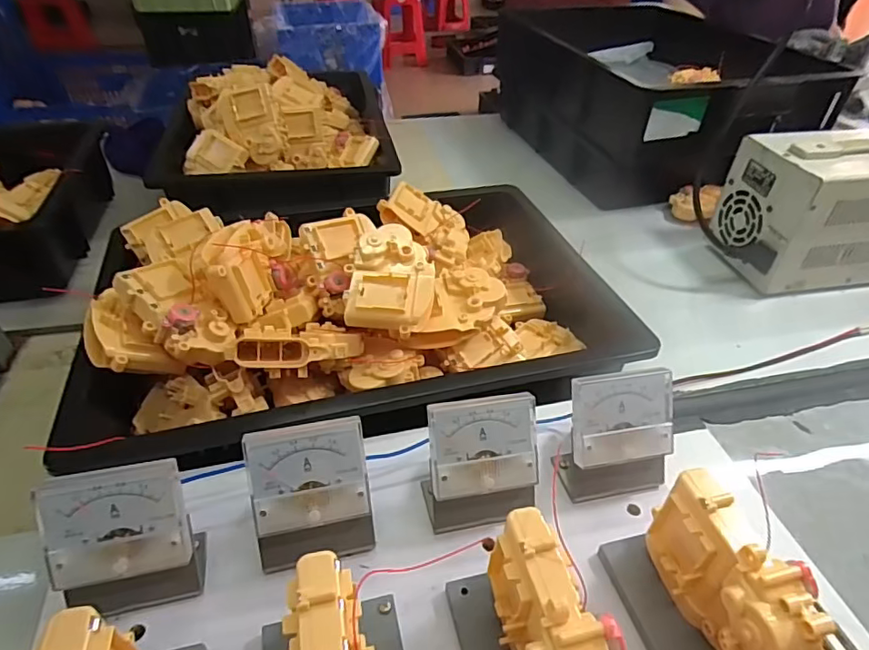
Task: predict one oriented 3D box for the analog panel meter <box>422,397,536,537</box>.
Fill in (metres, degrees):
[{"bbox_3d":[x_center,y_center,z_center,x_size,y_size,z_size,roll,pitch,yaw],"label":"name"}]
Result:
[{"bbox_3d":[0.028,0.081,0.325,0.068,0.066,0.048,-4,41,-7],"label":"analog panel meter"}]

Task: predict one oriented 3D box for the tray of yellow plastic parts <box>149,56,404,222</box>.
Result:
[{"bbox_3d":[-0.241,-0.303,0.816,0.310,0.134,0.379,-8,41,-11],"label":"tray of yellow plastic parts"}]

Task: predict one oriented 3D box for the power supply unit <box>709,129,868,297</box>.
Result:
[{"bbox_3d":[0.502,-0.143,0.660,0.260,0.167,0.133,-8,39,-10],"label":"power supply unit"}]

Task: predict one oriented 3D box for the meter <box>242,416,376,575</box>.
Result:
[{"bbox_3d":[-0.069,0.097,0.305,0.063,0.076,0.044,-7,41,-10],"label":"meter"}]

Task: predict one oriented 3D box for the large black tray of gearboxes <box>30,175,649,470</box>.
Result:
[{"bbox_3d":[-0.061,-0.028,0.494,0.445,0.129,0.311,-7,41,-10],"label":"large black tray of gearboxes"}]

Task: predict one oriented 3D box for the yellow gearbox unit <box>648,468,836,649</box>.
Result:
[{"bbox_3d":[0.144,0.126,0.257,0.033,0.064,0.096,-8,41,-11],"label":"yellow gearbox unit"}]

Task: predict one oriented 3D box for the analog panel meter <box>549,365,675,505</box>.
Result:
[{"bbox_3d":[0.118,0.071,0.344,0.068,0.075,0.038,-4,41,-7],"label":"analog panel meter"}]

